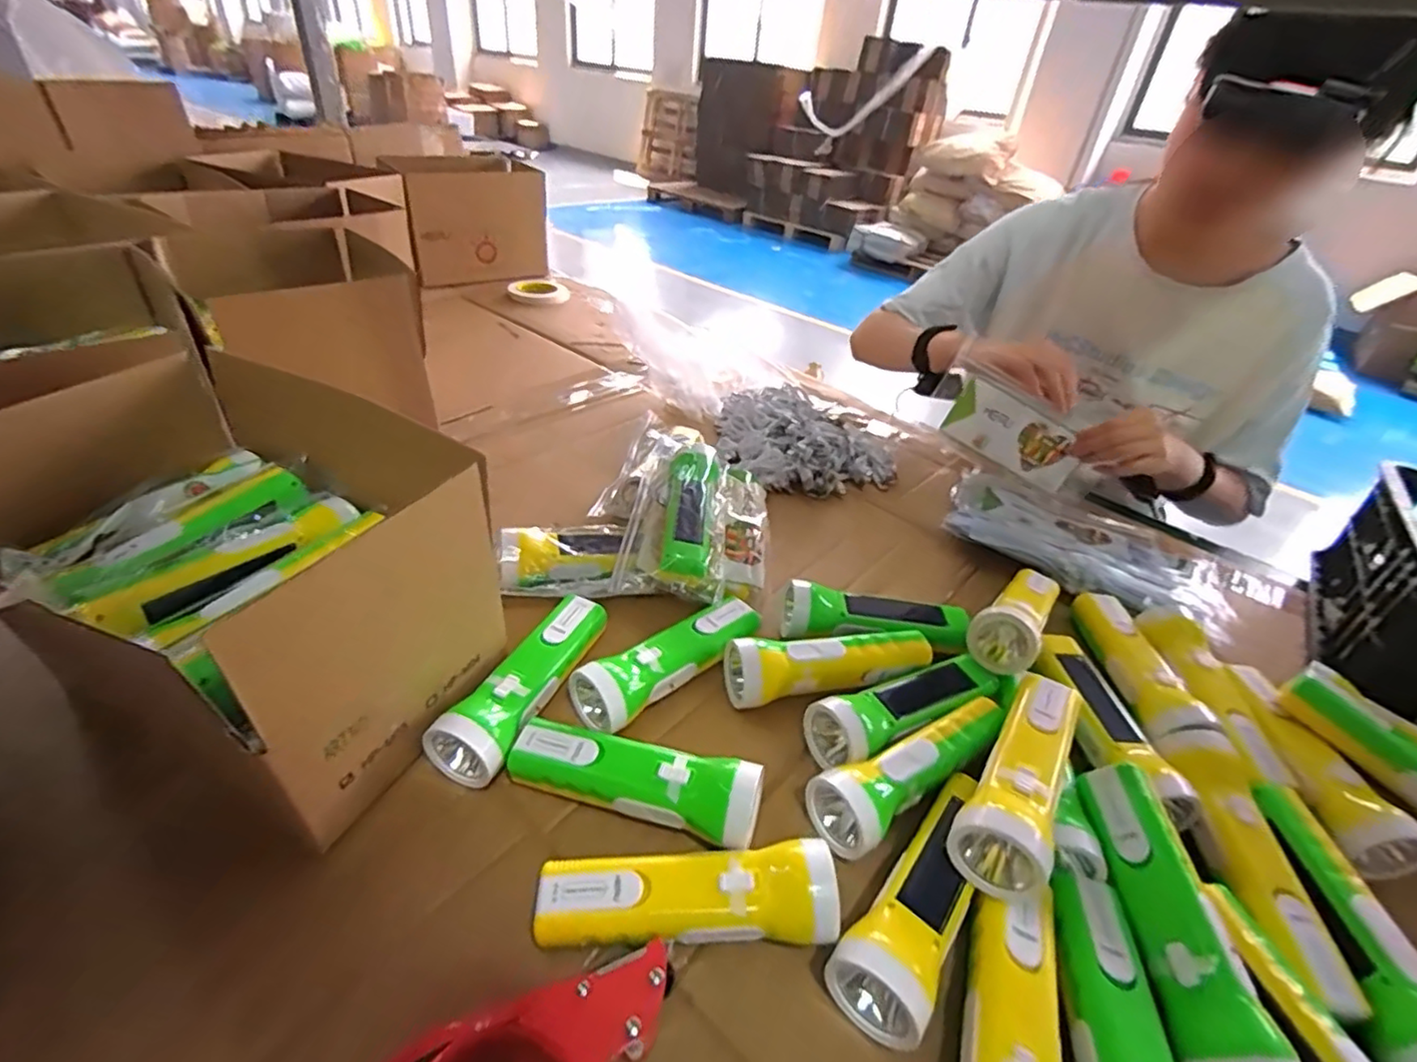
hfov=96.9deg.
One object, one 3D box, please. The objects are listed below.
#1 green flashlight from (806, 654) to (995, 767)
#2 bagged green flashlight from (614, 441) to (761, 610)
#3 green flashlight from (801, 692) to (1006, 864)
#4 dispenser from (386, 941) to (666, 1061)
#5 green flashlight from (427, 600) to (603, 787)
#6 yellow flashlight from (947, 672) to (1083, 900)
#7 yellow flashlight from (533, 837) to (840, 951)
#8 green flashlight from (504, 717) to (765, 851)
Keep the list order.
[{"bbox_3d":[0.154,0.129,0.480,0.169,0.043,0.054,-15,42,-25],"label":"green flashlight"},{"bbox_3d":[-0.008,-0.023,0.619,0.135,0.039,0.208,8,37,3],"label":"bagged green flashlight"},{"bbox_3d":[0.143,0.165,0.440,0.173,0.049,0.053,-19,43,-29],"label":"green flashlight"},{"bbox_3d":[-0.077,0.264,0.279,0.138,0.071,0.094,-7,37,-21],"label":"dispenser"},{"bbox_3d":[-0.136,0.108,0.477,0.053,0.051,0.169,17,38,14],"label":"green flashlight"},{"bbox_3d":[0.210,0.155,0.412,0.052,0.049,0.165,28,42,27],"label":"yellow flashlight"},{"bbox_3d":[-0.012,0.215,0.363,0.167,0.048,0.049,2,37,-5],"label":"yellow flashlight"},{"bbox_3d":[-0.050,0.166,0.419,0.168,0.047,0.049,15,38,12],"label":"green flashlight"}]

